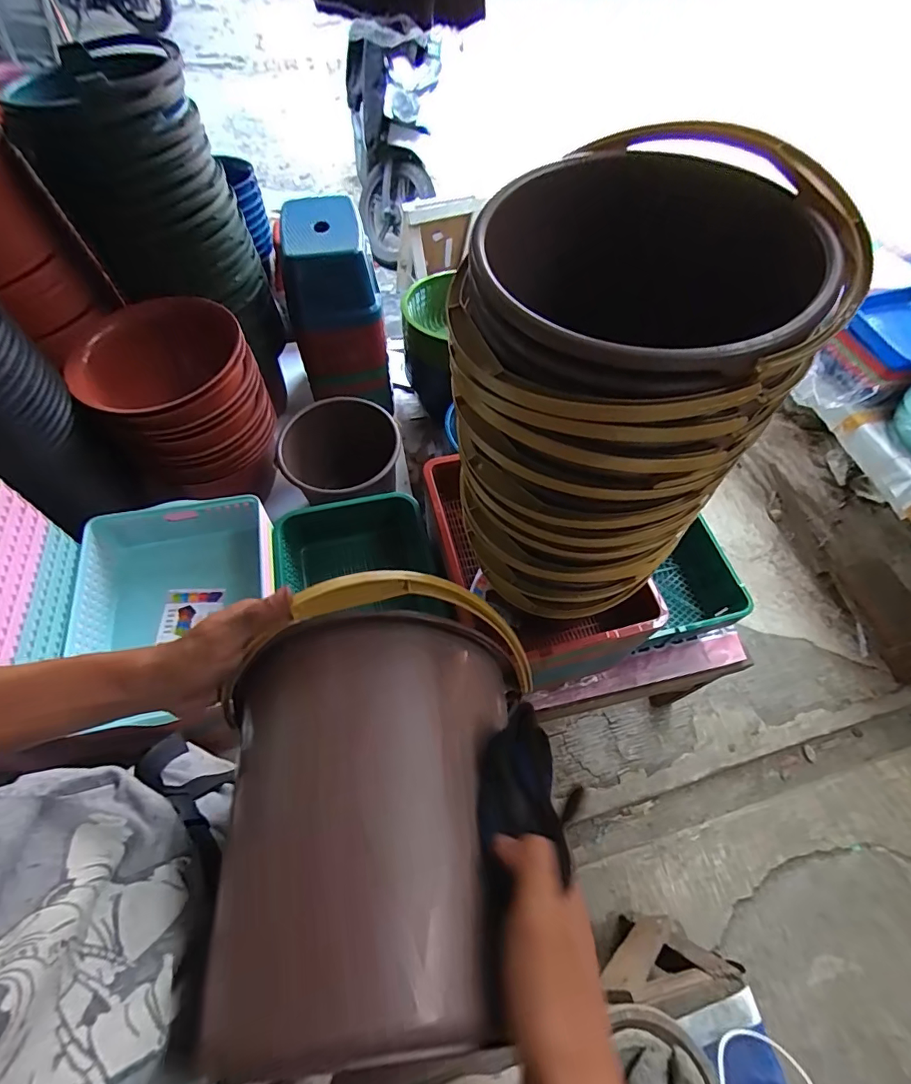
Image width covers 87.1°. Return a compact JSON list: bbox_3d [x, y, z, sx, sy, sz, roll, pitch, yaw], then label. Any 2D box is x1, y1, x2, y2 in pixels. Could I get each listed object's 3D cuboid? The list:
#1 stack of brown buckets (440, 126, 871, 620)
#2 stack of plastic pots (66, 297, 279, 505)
[{"bbox_3d":[0.124,-0.120,0.513,0.257,0.445,0.268,3,59,-1],"label":"stack of brown buckets"},{"bbox_3d":[-0.500,-0.262,0.926,0.257,0.279,0.268,-25,64,-17],"label":"stack of plastic pots"}]

